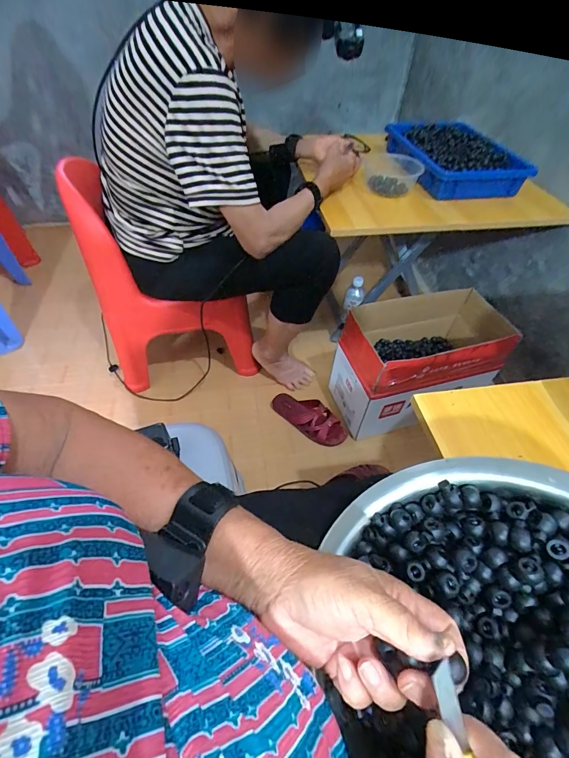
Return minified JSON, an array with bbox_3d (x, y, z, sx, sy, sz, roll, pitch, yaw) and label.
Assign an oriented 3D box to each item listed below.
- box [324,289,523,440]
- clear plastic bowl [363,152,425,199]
[{"bbox_3d":[0.369,-0.051,0.981,0.425,0.273,0.235,-14,52,-13],"label":"box"},{"bbox_3d":[0.281,-0.537,0.923,0.144,0.062,0.138,5,50,2],"label":"clear plastic bowl"}]

